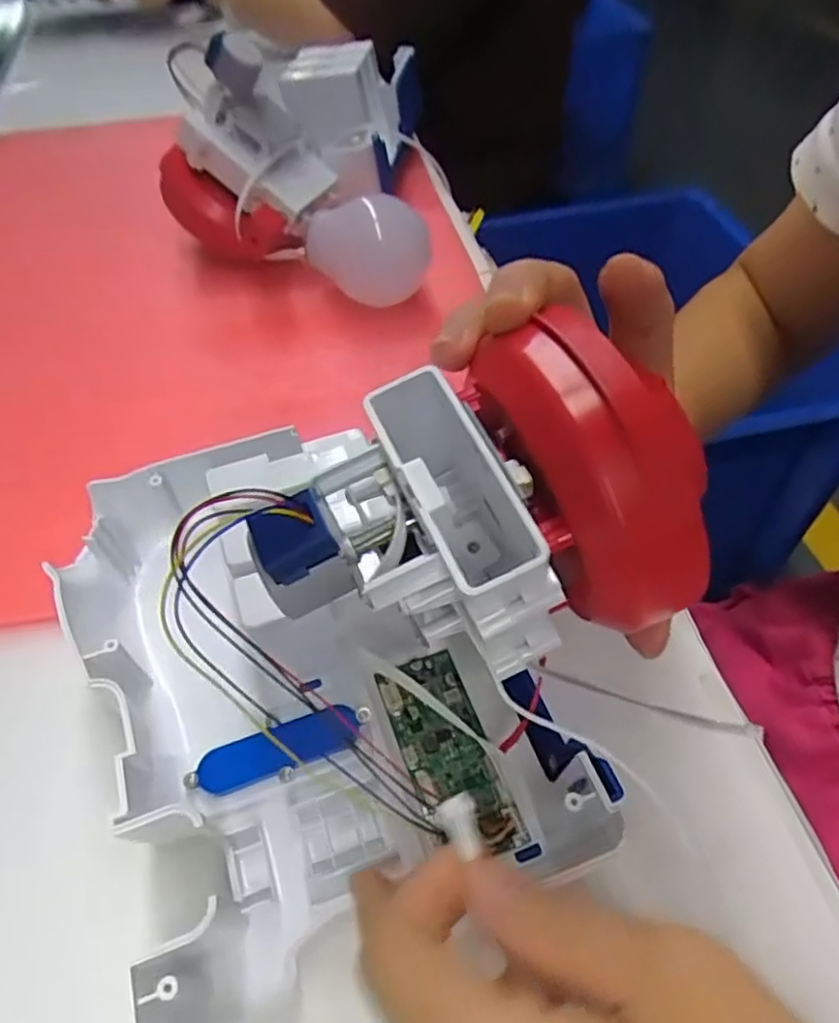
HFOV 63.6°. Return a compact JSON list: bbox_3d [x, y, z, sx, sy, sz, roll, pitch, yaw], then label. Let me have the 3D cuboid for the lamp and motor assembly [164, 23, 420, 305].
[{"bbox_3d":[-0.077,-0.196,0.397,0.162,0.114,0.116,2,51,5],"label":"lamp and motor assembly"}]

